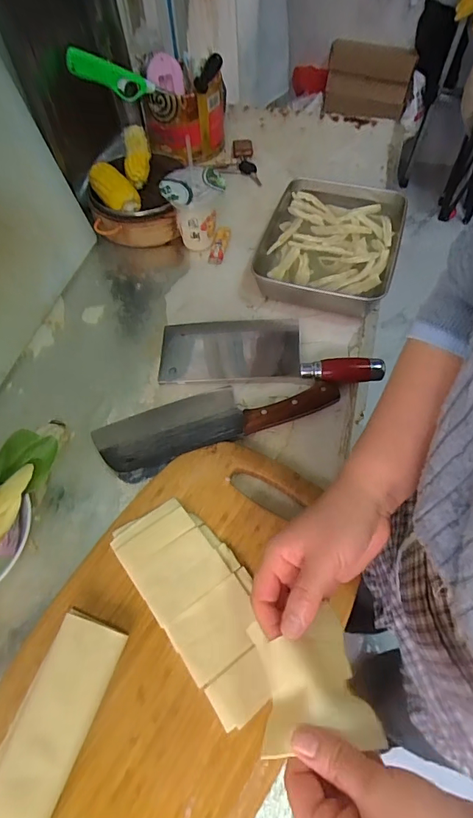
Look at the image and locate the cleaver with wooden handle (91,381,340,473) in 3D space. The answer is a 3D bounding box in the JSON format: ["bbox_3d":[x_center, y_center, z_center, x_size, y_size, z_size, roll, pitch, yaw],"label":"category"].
[{"bbox_3d":[-0.025,0.005,0.538,0.288,0.023,0.080,-16,60,-5],"label":"cleaver with wooden handle"}]

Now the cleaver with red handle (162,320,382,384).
[{"bbox_3d":[0.039,-0.078,0.589,0.281,0.023,0.103,1,60,5],"label":"cleaver with red handle"}]

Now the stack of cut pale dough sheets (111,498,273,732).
[{"bbox_3d":[-0.033,0.177,0.424,0.087,0.014,0.199,-35,63,-16],"label":"stack of cut pale dough sheets"}]

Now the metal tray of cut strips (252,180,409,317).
[{"bbox_3d":[0.141,-0.246,0.670,0.195,0.043,0.245,14,62,12],"label":"metal tray of cut strips"}]

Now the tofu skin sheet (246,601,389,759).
[{"bbox_3d":[0.049,0.178,0.298,0.071,0.037,0.077,-7,59,0],"label":"tofu skin sheet"}]

